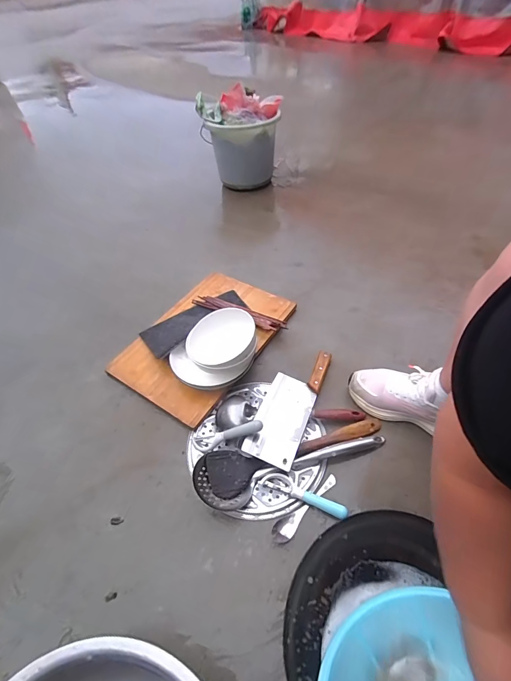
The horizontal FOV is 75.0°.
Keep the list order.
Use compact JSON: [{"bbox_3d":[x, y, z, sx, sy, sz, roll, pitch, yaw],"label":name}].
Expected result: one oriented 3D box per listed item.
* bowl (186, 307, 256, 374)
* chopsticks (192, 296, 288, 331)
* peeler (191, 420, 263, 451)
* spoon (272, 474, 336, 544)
[{"bbox_3d":[-0.078,0.001,0.756,0.154,0.067,0.149,-3,48,4],"label":"bowl"},{"bbox_3d":[-0.050,-0.078,0.908,0.275,0.019,0.060,19,53,18],"label":"chopsticks"},{"bbox_3d":[-0.059,0.195,0.676,0.161,0.028,0.027,-25,44,25],"label":"peeler"},{"bbox_3d":[0.097,0.304,0.608,0.161,0.027,0.030,-33,56,-22],"label":"spoon"}]

